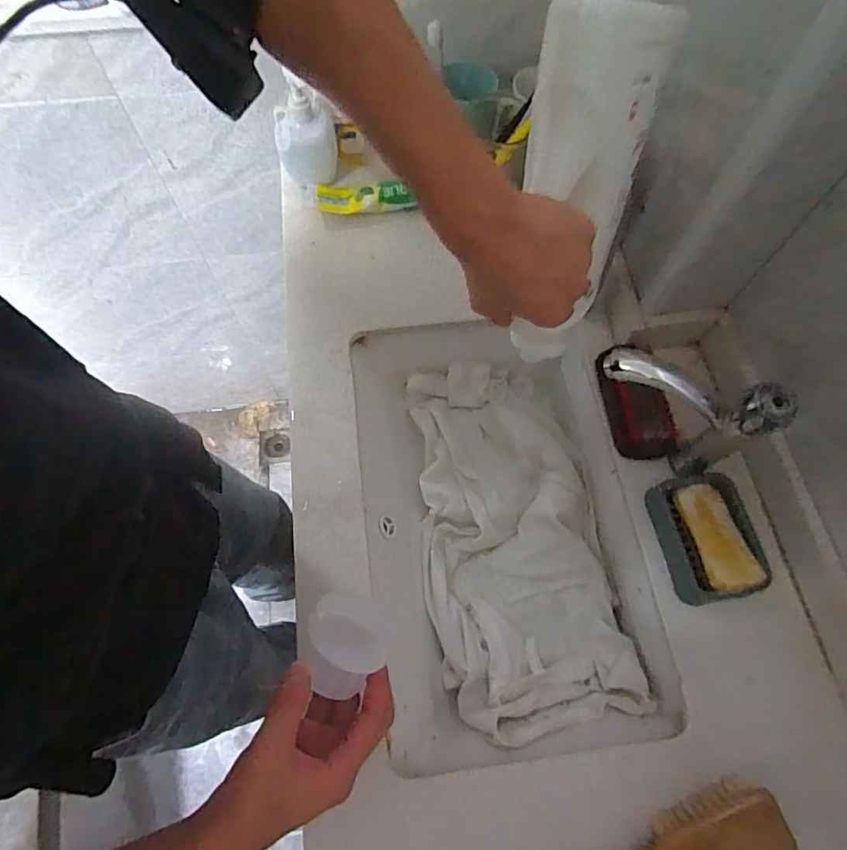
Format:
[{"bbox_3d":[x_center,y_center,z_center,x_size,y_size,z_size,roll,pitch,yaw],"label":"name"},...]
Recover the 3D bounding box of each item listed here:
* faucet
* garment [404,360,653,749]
[{"bbox_3d":[0.235,-0.024,0.480,0.055,0.115,0.137,-39,75,-16],"label":"faucet"},{"bbox_3d":[0.093,0.114,0.598,0.196,0.055,0.404,-9,69,-6],"label":"garment"}]

